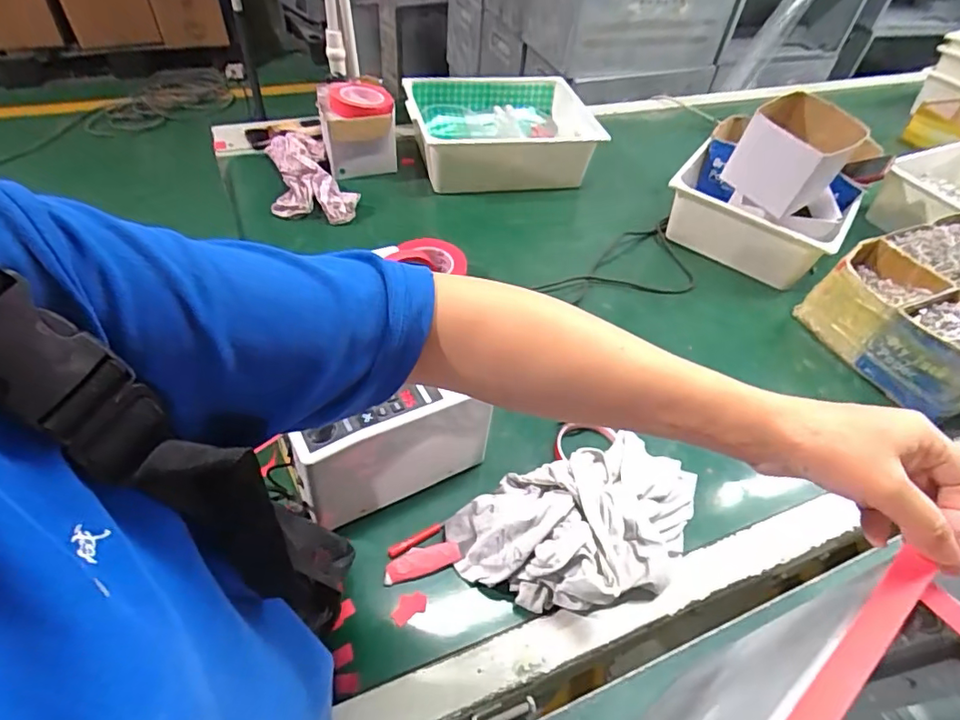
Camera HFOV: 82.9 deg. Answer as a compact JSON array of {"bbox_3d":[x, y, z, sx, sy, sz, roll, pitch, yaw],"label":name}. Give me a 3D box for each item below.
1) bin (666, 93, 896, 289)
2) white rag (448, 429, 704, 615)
[{"bbox_3d":[0.557,-0.351,0.991,0.281,0.241,0.373,33,54,21],"label":"bin"},{"bbox_3d":[0.124,0.168,0.585,0.294,0.083,0.169,-19,54,-21],"label":"white rag"}]

